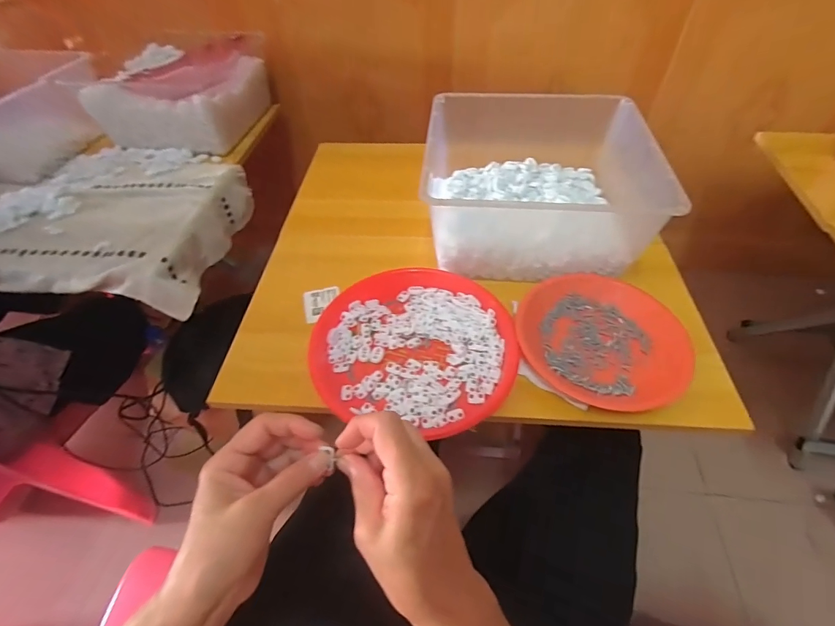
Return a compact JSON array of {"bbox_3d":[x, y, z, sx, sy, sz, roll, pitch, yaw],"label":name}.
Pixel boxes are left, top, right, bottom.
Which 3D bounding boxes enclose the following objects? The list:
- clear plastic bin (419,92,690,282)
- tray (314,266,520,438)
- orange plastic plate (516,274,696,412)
[{"bbox_3d":[0.165,-0.194,0.597,0.289,0.138,0.280,3,51,5],"label":"clear plastic bin"},{"bbox_3d":[-0.001,0.030,0.508,0.238,0.023,0.229,12,52,13],"label":"tray"},{"bbox_3d":[0.222,0.028,0.495,0.196,0.032,0.181,20,54,18],"label":"orange plastic plate"}]

